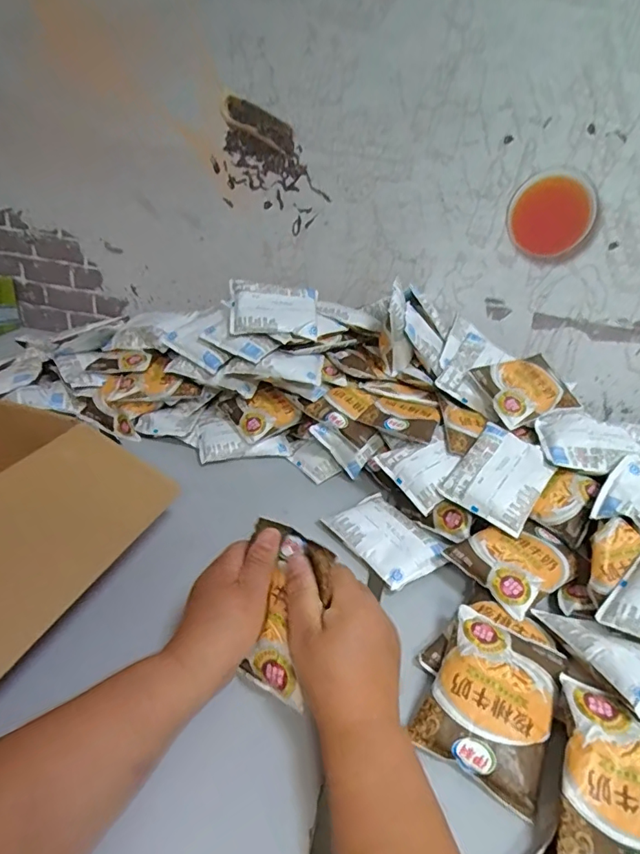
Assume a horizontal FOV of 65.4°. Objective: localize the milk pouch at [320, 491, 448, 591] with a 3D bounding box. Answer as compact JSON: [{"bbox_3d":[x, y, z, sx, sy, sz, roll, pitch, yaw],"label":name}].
[{"bbox_3d":[0.073,0.129,0.571,0.087,0.028,0.121,-16,37,-34],"label":"milk pouch"}]

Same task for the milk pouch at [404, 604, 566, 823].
[{"bbox_3d":[0.142,0.221,0.407,0.096,0.038,0.123,22,34,26],"label":"milk pouch"}]

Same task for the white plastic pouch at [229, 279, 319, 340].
[{"bbox_3d":[-0.064,-0.161,0.695,0.120,0.024,0.086,5,62,-9],"label":"white plastic pouch"}]

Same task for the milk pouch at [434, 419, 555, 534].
[{"bbox_3d":[0.211,0.054,0.577,0.094,0.018,0.121,29,60,29],"label":"milk pouch"}]

